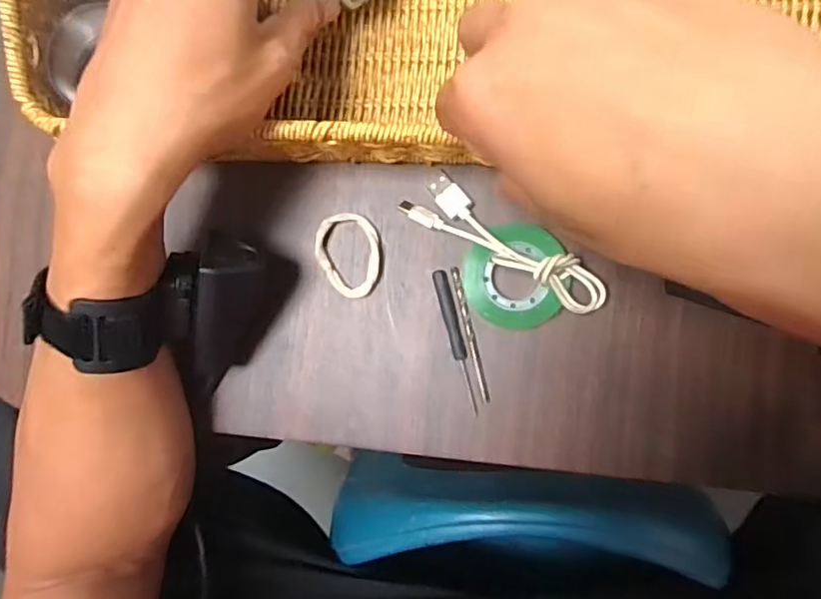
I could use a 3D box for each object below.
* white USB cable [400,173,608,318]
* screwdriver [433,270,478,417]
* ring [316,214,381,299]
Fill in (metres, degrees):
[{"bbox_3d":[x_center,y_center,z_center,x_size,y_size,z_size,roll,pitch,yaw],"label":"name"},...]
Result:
[{"bbox_3d":[0.048,-0.029,0.298,0.114,0.027,0.026,31,92,7],"label":"white USB cable"},{"bbox_3d":[0.025,0.022,0.314,0.007,0.006,0.078,-15,87,6],"label":"screwdriver"},{"bbox_3d":[-0.033,-0.024,0.319,0.034,0.006,0.046,-14,87,6],"label":"ring"}]

